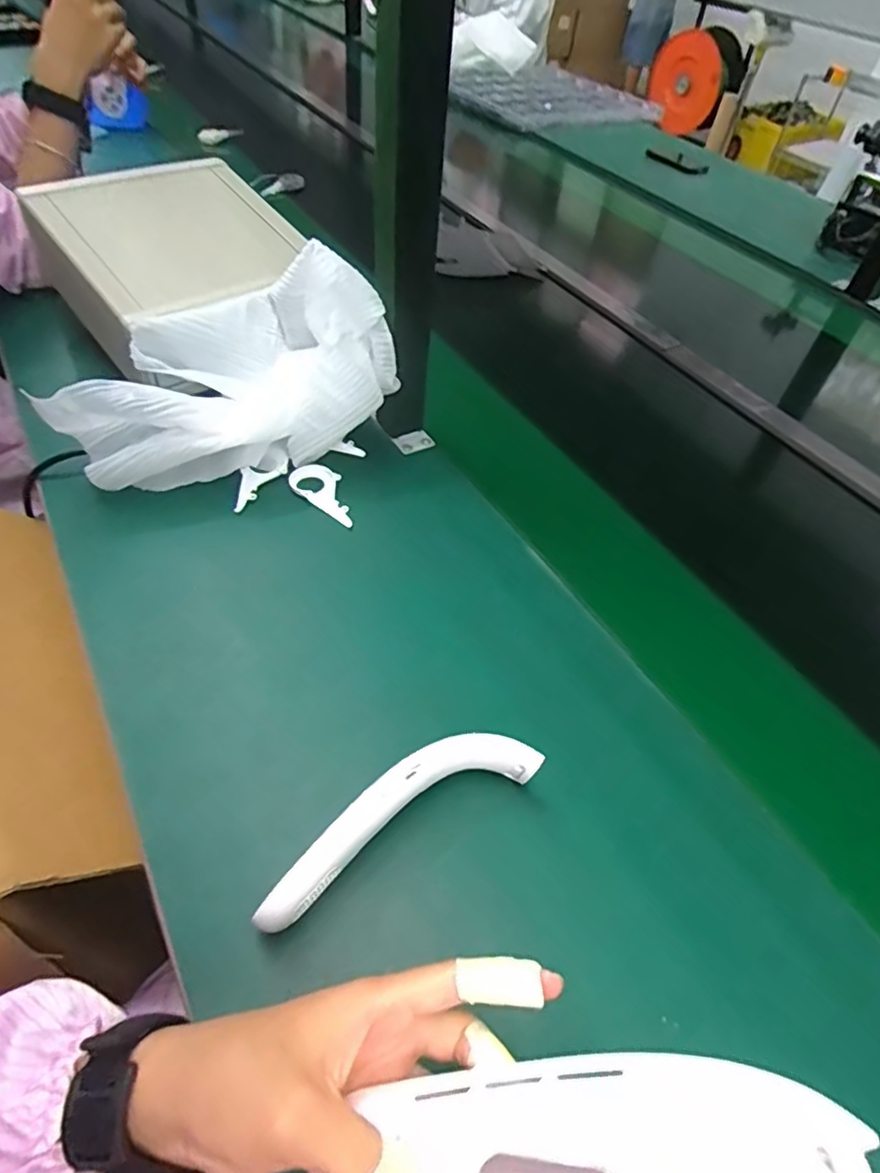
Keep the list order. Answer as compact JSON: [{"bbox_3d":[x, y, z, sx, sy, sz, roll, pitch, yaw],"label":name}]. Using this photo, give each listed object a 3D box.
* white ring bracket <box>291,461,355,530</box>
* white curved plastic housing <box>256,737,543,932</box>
[{"bbox_3d":[-0.114,-0.098,0.631,0.088,0.015,0.044,35,56,23],"label":"white ring bracket"},{"bbox_3d":[-0.028,0.153,0.406,0.202,0.058,0.047,-24,56,-23],"label":"white curved plastic housing"}]

